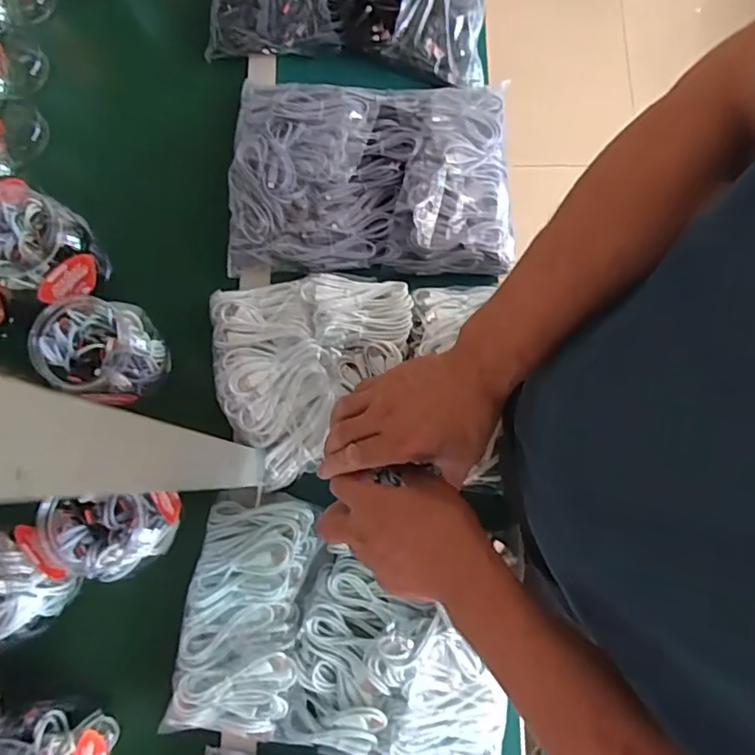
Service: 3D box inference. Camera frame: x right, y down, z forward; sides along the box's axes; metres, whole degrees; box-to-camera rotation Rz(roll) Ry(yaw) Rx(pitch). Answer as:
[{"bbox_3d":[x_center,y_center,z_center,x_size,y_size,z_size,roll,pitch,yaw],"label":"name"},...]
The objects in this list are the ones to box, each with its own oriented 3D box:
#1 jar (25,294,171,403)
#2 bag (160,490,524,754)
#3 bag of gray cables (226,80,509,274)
[{"bbox_3d":[-0.297,-0.030,0.595,0.100,0.109,0.106,19,80,3],"label":"jar"},{"bbox_3d":[-0.031,0.275,0.580,0.349,0.046,0.256,9,80,1],"label":"bag"},{"bbox_3d":[-0.011,-0.260,0.681,0.347,0.062,0.253,1,79,0],"label":"bag of gray cables"}]

